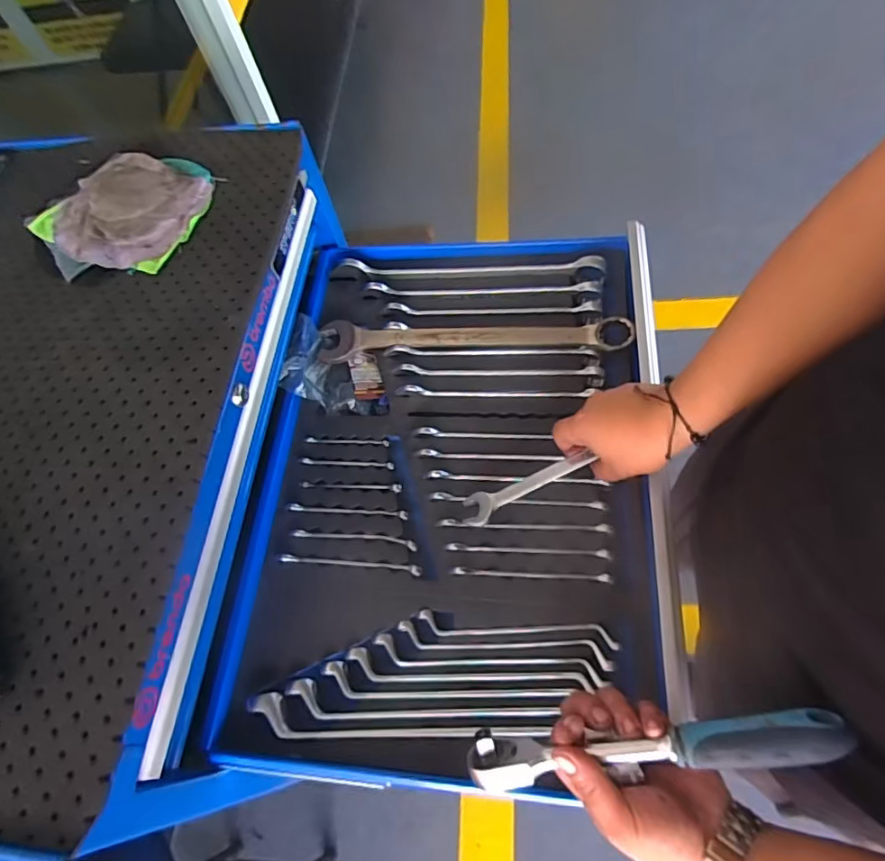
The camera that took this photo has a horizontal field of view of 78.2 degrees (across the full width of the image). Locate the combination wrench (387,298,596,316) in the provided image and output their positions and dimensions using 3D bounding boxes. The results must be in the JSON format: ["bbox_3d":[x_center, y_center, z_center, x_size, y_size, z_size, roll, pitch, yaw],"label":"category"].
[{"bbox_3d":[0.060,-0.147,0.654,0.250,0.025,0.015,0,63,9],"label":"combination wrench"}]

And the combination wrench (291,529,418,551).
[{"bbox_3d":[-0.091,0.111,0.559,0.131,0.005,0.012,3,64,11],"label":"combination wrench"}]

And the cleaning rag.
[{"bbox_3d":[-0.333,-0.232,0.576,0.161,0.022,0.173,39,75,24],"label":"cleaning rag"}]

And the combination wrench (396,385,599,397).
[{"bbox_3d":[0.056,-0.044,0.607,0.216,0.021,0.010,0,63,9],"label":"combination wrench"}]

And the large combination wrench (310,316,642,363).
[{"bbox_3d":[0.031,-0.110,0.635,0.357,0.015,0.054,-1,65,11],"label":"large combination wrench"}]

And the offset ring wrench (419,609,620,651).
[{"bbox_3d":[0.067,0.183,0.501,0.179,0.016,0.021,2,64,10],"label":"offset ring wrench"}]

